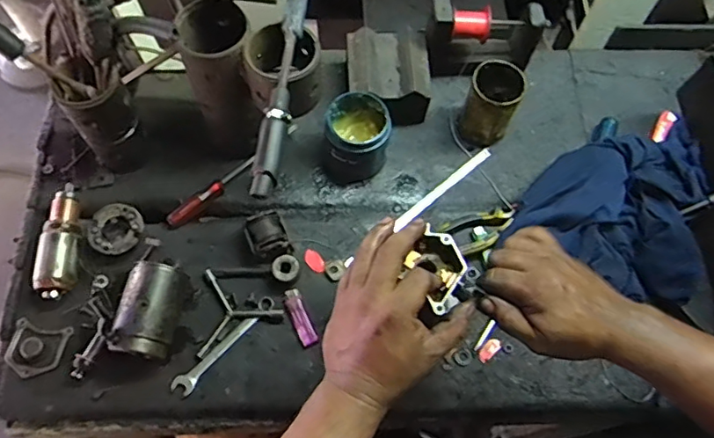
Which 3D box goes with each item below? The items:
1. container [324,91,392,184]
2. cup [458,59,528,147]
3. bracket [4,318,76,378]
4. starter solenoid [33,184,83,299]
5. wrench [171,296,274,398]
[{"bbox_3d":[0.000,-0.114,0.807,0.087,0.116,0.091,1,66,-1],"label":"container"},{"bbox_3d":[0.197,-0.166,0.828,0.070,0.122,0.078,23,67,9],"label":"cup"},{"bbox_3d":[-0.423,0.169,0.724,0.073,0.021,0.069,12,66,4],"label":"bracket"},{"bbox_3d":[-0.407,0.027,0.764,0.051,0.042,0.164,-5,66,-4],"label":"starter solenoid"},{"bbox_3d":[-0.174,0.168,0.740,0.025,0.007,0.166,42,71,16],"label":"wrench"}]

